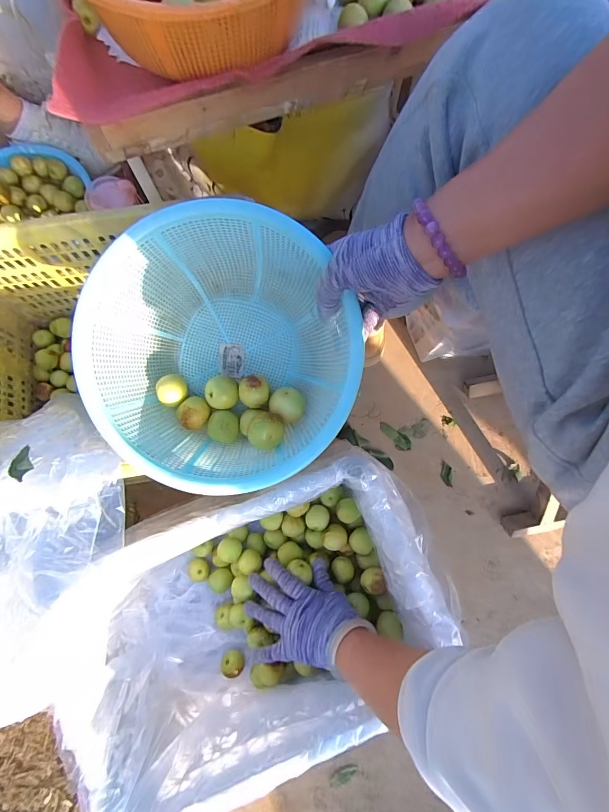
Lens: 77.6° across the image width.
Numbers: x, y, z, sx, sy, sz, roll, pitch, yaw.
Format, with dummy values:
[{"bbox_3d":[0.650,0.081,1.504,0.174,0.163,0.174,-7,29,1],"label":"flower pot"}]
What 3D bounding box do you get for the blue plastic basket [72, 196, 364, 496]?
[{"bbox_3d":[-0.082,-0.048,0.386,0.259,0.122,0.254,-11,80,-2],"label":"blue plastic basket"}]

